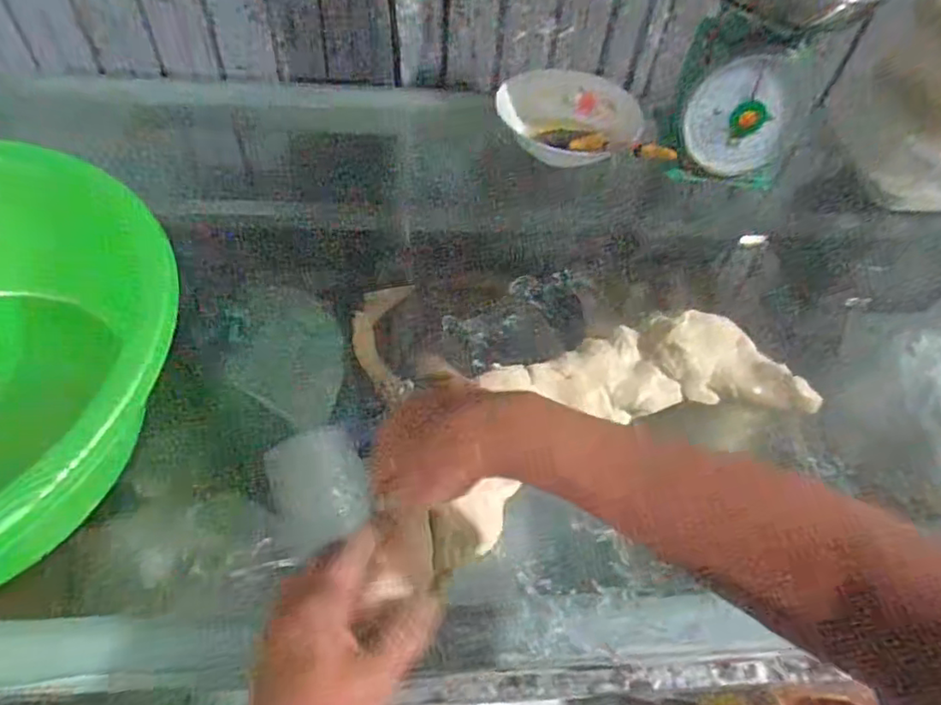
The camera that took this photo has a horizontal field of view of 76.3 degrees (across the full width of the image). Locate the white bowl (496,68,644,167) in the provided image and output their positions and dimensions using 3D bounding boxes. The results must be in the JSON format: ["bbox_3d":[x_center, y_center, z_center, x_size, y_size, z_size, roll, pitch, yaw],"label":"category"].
[{"bbox_3d":[0.105,-0.271,0.710,0.153,0.057,0.146,3,52,-3],"label":"white bowl"}]

